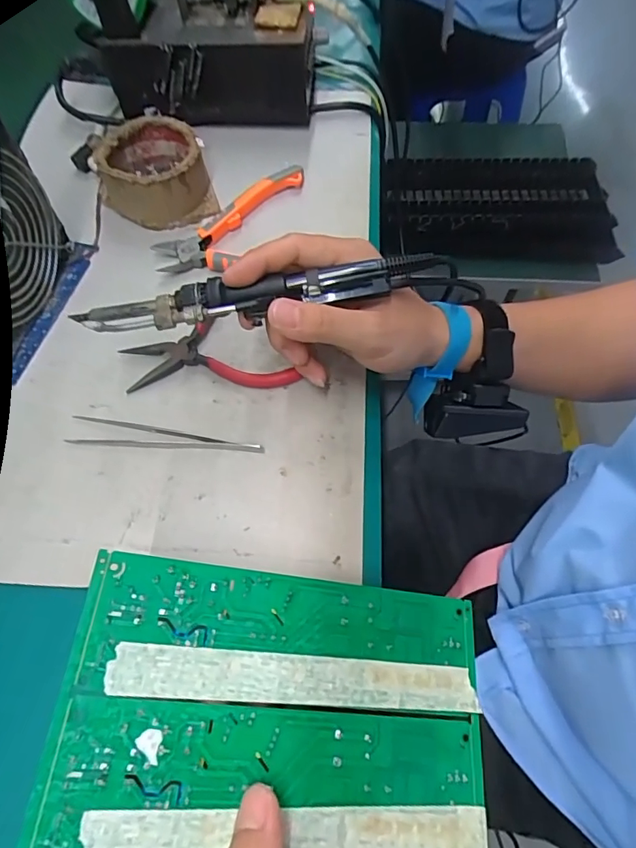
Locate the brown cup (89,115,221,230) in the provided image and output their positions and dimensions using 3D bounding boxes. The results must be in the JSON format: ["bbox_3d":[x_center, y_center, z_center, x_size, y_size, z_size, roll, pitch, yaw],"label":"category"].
[{"bbox_3d":[-0.139,-0.211,0.414,0.090,0.046,0.089,-18,65,-9],"label":"brown cup"}]

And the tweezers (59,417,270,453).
[{"bbox_3d":[-0.100,0.008,0.323,0.127,0.005,0.019,5,63,4],"label":"tweezers"}]

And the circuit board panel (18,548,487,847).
[{"bbox_3d":[-0.012,0.128,0.224,0.192,0.004,0.112,13,61,-15],"label":"circuit board panel"}]

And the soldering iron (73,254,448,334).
[{"bbox_3d":[-0.039,-0.072,0.288,0.205,0.020,0.028,-9,63,3],"label":"soldering iron"}]

